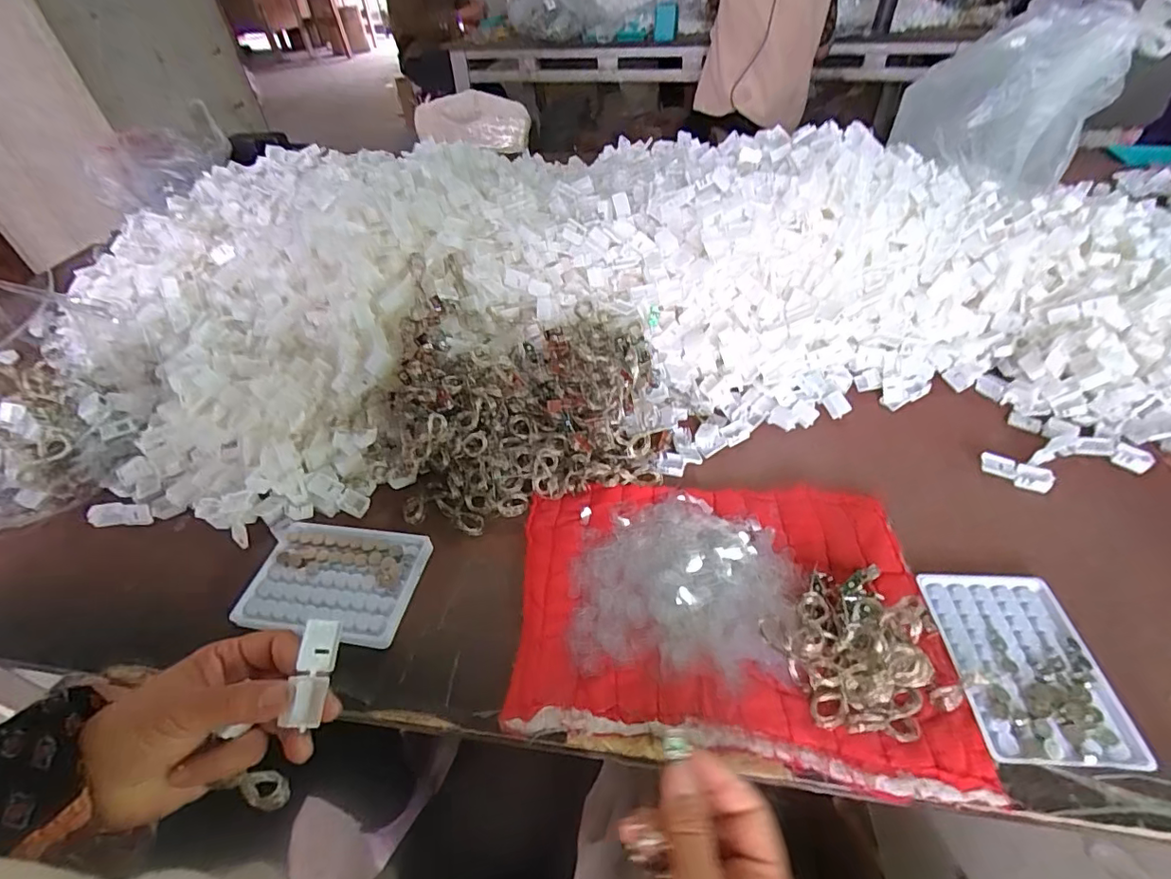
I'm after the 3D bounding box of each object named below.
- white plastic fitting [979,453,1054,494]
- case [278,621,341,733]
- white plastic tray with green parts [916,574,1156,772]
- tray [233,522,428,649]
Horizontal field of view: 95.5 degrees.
[{"bbox_3d":[0.392,0.030,0.485,0.057,0.014,0.019,20,50,23],"label":"white plastic fitting"},{"bbox_3d":[-0.151,0.127,0.295,0.005,0.020,0.051,-7,70,37],"label":"case"},{"bbox_3d":[0.302,0.153,0.371,0.093,0.012,0.132,1,45,5],"label":"white plastic tray with green parts"},{"bbox_3d":[-0.203,0.114,0.434,0.134,0.016,0.093,5,46,9],"label":"tray"}]

